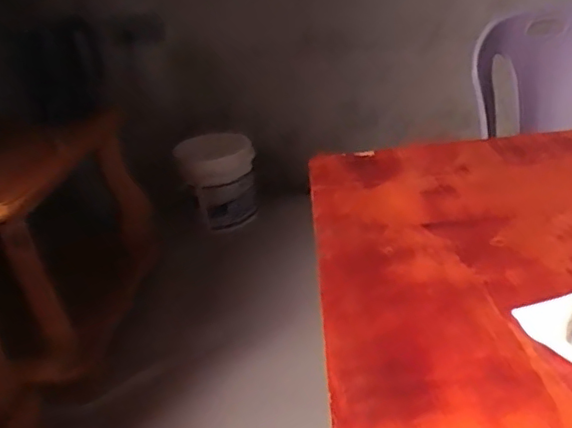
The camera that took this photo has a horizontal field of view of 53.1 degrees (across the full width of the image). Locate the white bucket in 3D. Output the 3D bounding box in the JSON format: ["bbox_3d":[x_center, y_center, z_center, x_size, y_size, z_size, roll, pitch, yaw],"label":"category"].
[{"bbox_3d":[-0.225,-0.107,1.908,0.222,0.281,0.231,-5,27,3],"label":"white bucket"}]

